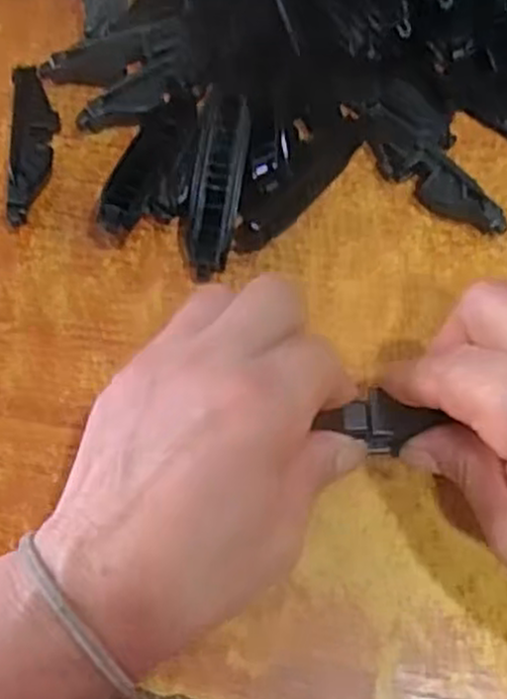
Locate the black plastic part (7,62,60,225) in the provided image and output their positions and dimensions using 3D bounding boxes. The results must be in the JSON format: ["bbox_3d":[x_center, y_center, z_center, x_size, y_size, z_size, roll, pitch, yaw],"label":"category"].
[{"bbox_3d":[-0.098,-0.091,0.355,0.019,0.017,0.078,-3,65,-4],"label":"black plastic part"}]

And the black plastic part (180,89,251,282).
[{"bbox_3d":[-0.016,-0.069,0.339,0.022,0.010,0.080,8,83,1],"label":"black plastic part"}]

